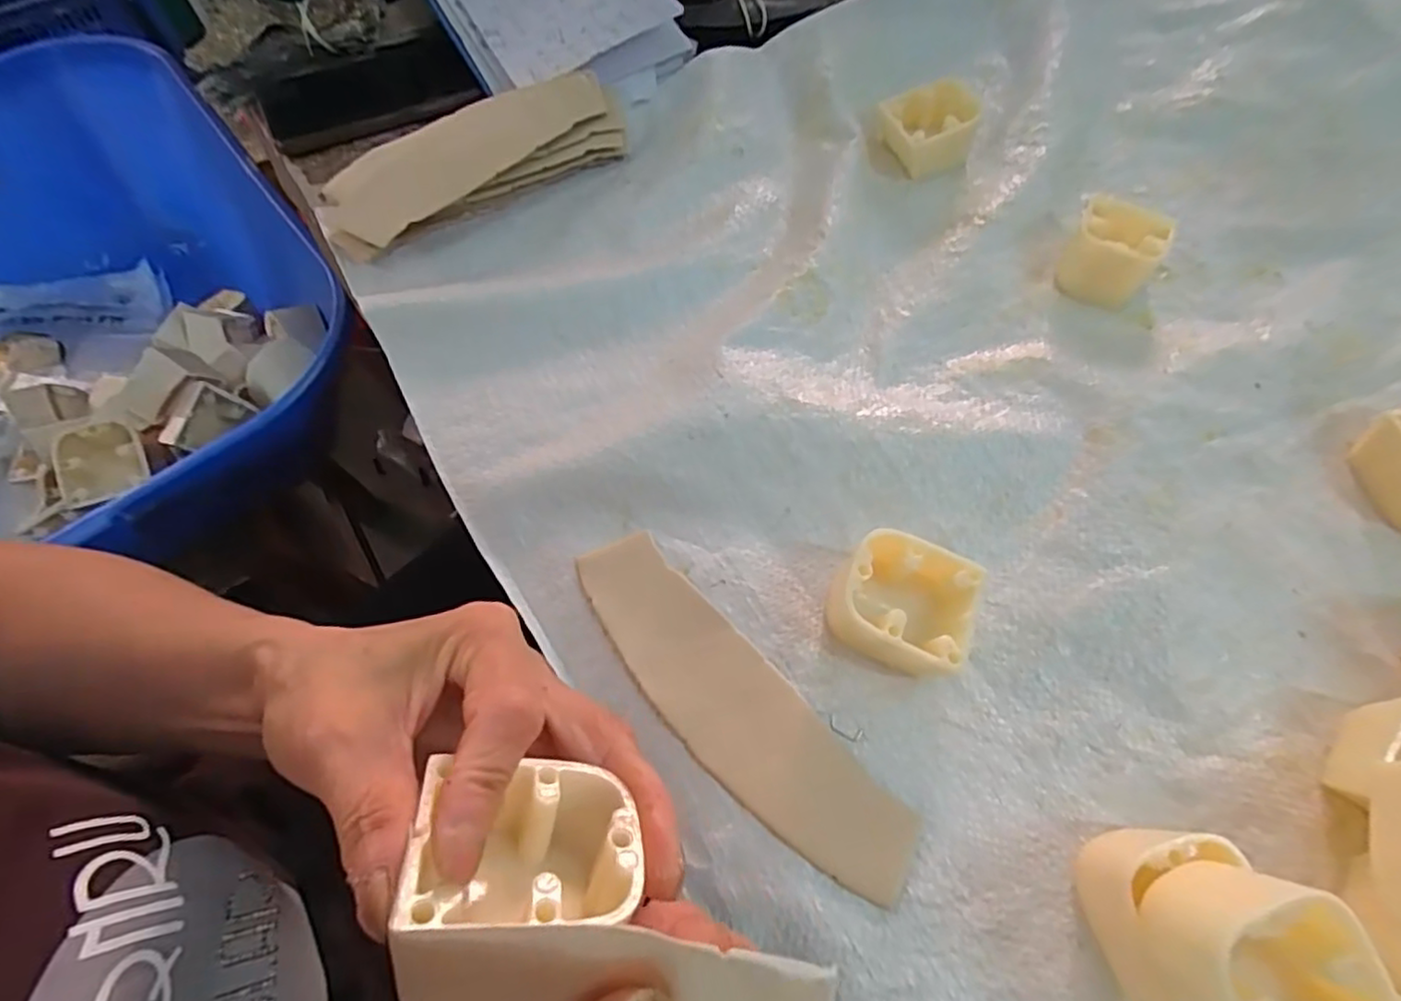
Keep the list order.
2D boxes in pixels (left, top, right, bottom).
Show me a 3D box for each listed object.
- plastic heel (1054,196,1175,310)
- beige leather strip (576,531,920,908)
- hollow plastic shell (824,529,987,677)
[{"bbox_3d":[0.241,-0.145,0.389,0.046,0.032,0.046,28,66,14],"label":"plastic heel"},{"bbox_3d":[0.012,0.087,0.283,0.048,0.006,0.179,-39,69,-18],"label":"beige leather strip"},{"bbox_3d":[0.088,0.046,0.289,0.058,0.032,0.051,20,64,11],"label":"hollow plastic shell"}]

